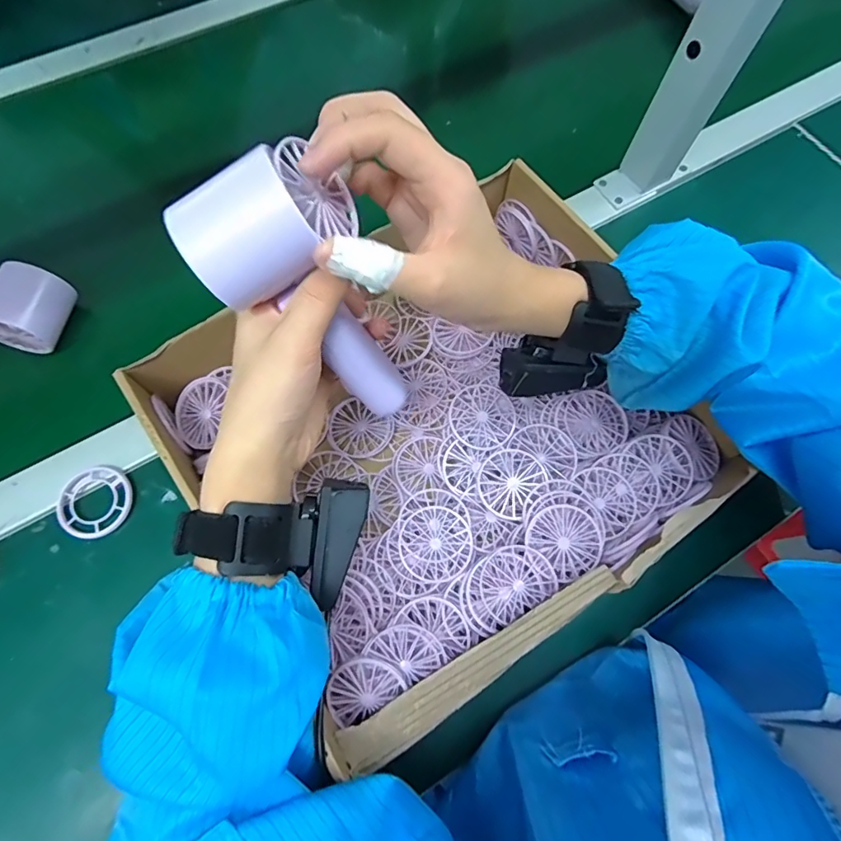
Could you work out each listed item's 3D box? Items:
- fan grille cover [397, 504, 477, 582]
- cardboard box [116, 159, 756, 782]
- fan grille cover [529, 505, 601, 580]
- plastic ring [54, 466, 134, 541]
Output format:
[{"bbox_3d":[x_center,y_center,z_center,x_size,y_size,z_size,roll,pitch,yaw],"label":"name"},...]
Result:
[{"bbox_3d":[0.011,0.086,0.347,0.050,0.005,0.049,-33,74,-10],"label":"fan grille cover"},{"bbox_3d":[0.019,0.000,0.364,0.340,0.075,0.295,-32,74,-12],"label":"cardboard box"},{"bbox_3d":[0.099,0.083,0.340,0.049,0.012,0.047,39,72,10],"label":"fan grille cover"},{"bbox_3d":[-0.247,0.061,0.377,0.053,0.008,0.052,1,70,-4],"label":"plastic ring"}]

